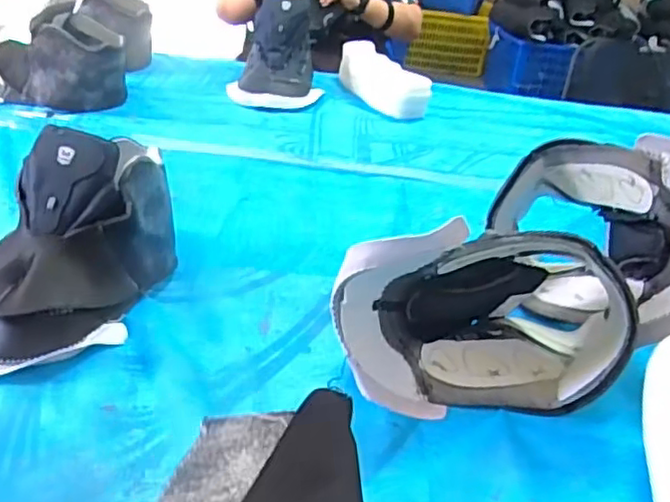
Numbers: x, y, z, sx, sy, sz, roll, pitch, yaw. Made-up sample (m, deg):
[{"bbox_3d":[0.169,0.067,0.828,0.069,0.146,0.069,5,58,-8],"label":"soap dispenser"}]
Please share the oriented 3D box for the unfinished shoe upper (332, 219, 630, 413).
[{"bbox_3d":[0.141,0.049,0.626,0.273,0.165,0.121,4,33,-5],"label":"unfinished shoe upper"}]

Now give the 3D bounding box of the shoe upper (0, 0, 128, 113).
[{"bbox_3d":[-0.495,-0.345,1.165,0.210,0.149,0.127,17,33,14],"label":"shoe upper"}]

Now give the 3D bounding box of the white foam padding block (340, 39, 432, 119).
[{"bbox_3d":[0.089,-0.354,1.349,0.076,0.089,0.285,-9,36,-24],"label":"white foam padding block"}]

